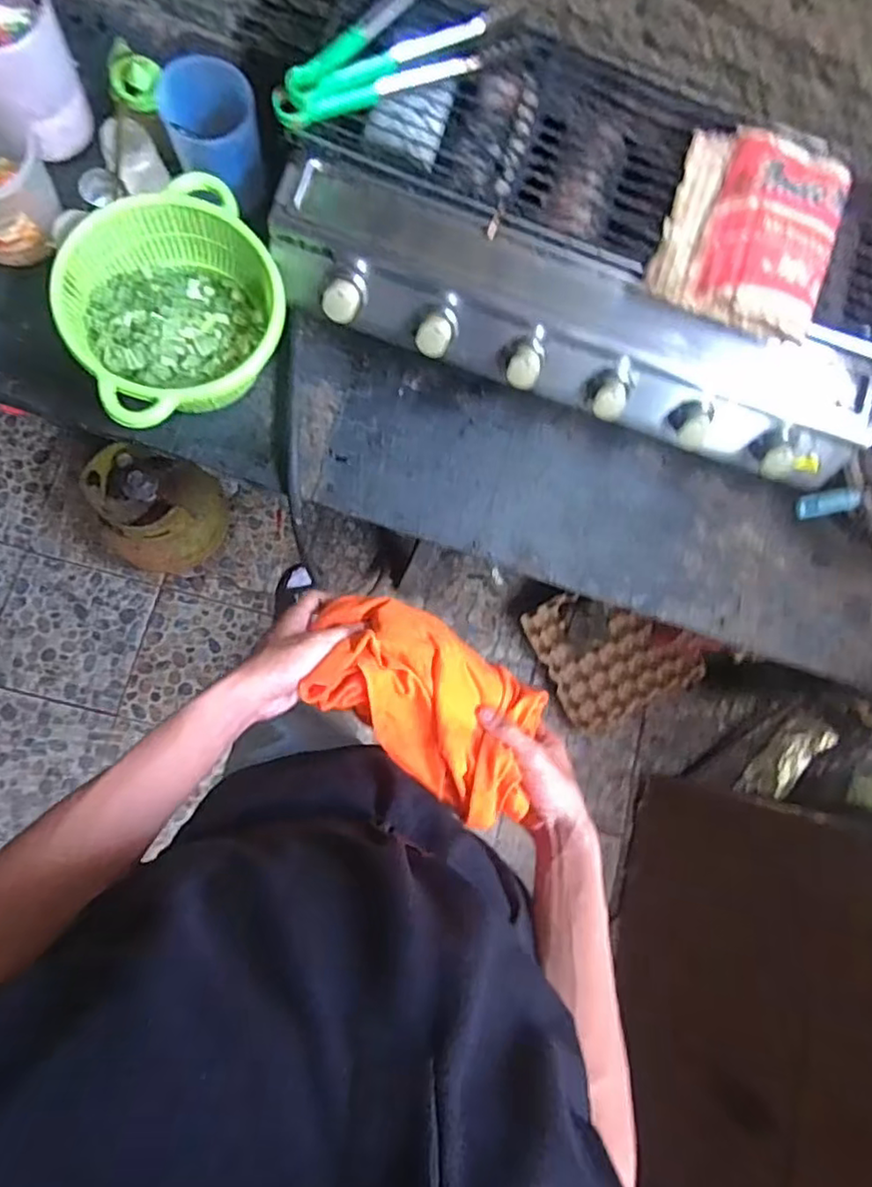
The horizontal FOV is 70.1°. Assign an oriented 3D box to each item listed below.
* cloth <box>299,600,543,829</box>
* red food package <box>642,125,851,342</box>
[{"bbox_3d":[-0.012,0.097,0.566,0.227,0.047,0.131,32,81,-2],"label":"cloth"},{"bbox_3d":[0.381,-0.442,0.744,0.196,0.030,0.242,21,81,-4],"label":"red food package"}]

